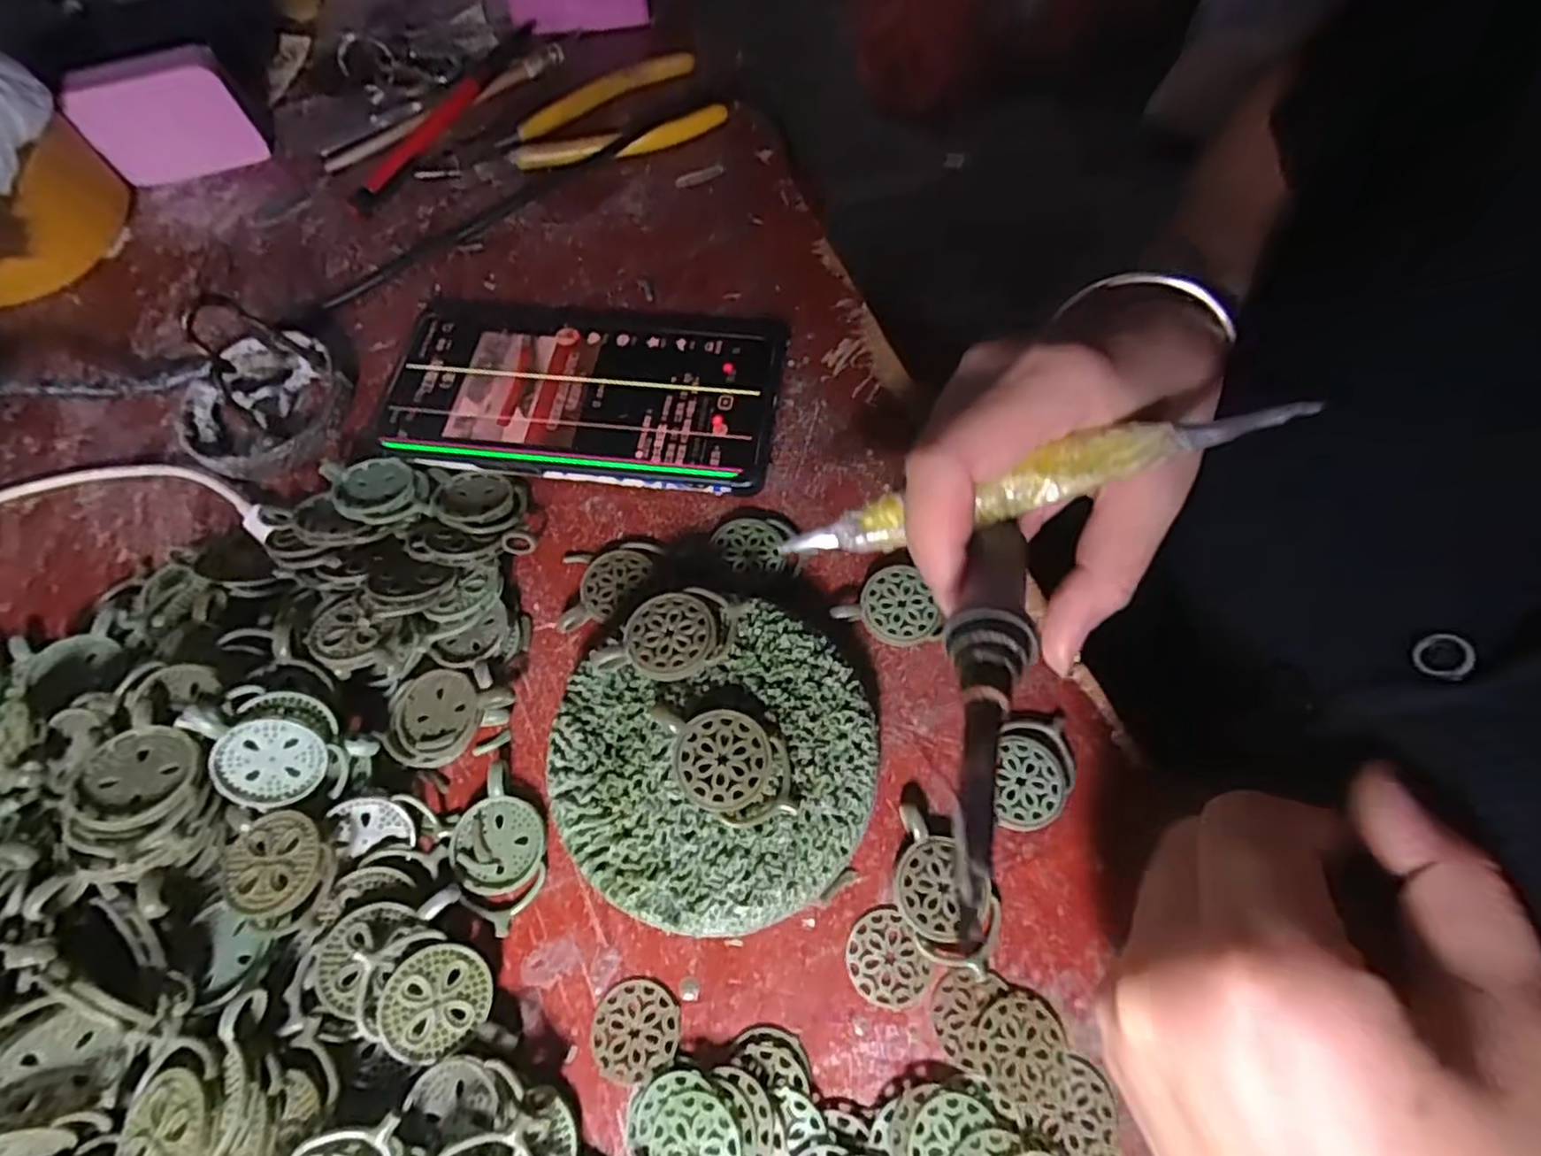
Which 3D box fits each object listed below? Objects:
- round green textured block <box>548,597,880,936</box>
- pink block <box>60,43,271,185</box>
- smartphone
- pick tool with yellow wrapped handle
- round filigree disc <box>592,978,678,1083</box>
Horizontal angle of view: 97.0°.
[{"bbox_3d":[-0.015,0.060,0.216,0.100,0.032,0.089,-24,69,-8],"label":"round green textured block"},{"bbox_3d":[-0.297,-0.227,0.337,0.071,0.048,0.018,-16,68,-5],"label":"pink block"},{"bbox_3d":[-0.077,-0.080,0.287,0.158,0.013,0.089,5,68,4],"label":"smartphone"},{"bbox_3d":[0.075,-0.027,0.202,0.146,0.008,0.013,-15,66,15],"label":"pick tool with yellow wrapped handle"},{"bbox_3d":[-0.040,0.133,0.201,0.026,0.004,0.024,-1,67,2],"label":"round filigree disc"}]

